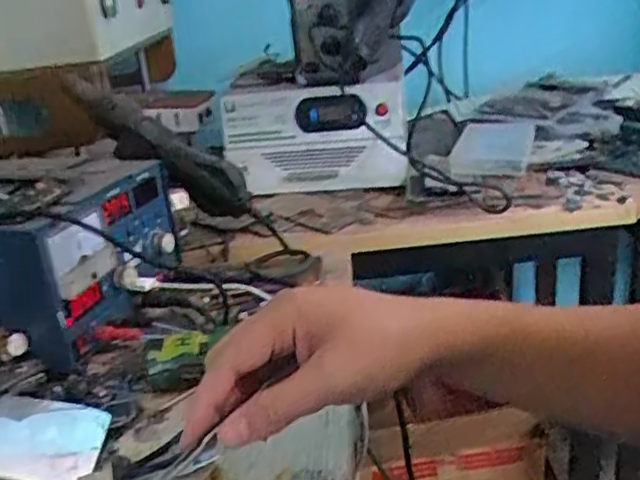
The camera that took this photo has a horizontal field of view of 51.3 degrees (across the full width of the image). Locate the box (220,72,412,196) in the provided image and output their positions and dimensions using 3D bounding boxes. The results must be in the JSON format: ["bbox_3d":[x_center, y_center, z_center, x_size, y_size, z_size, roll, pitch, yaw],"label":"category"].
[{"bbox_3d":[-0.009,-0.140,0.925,0.250,0.143,0.077,-5,23,3],"label":"box"}]

